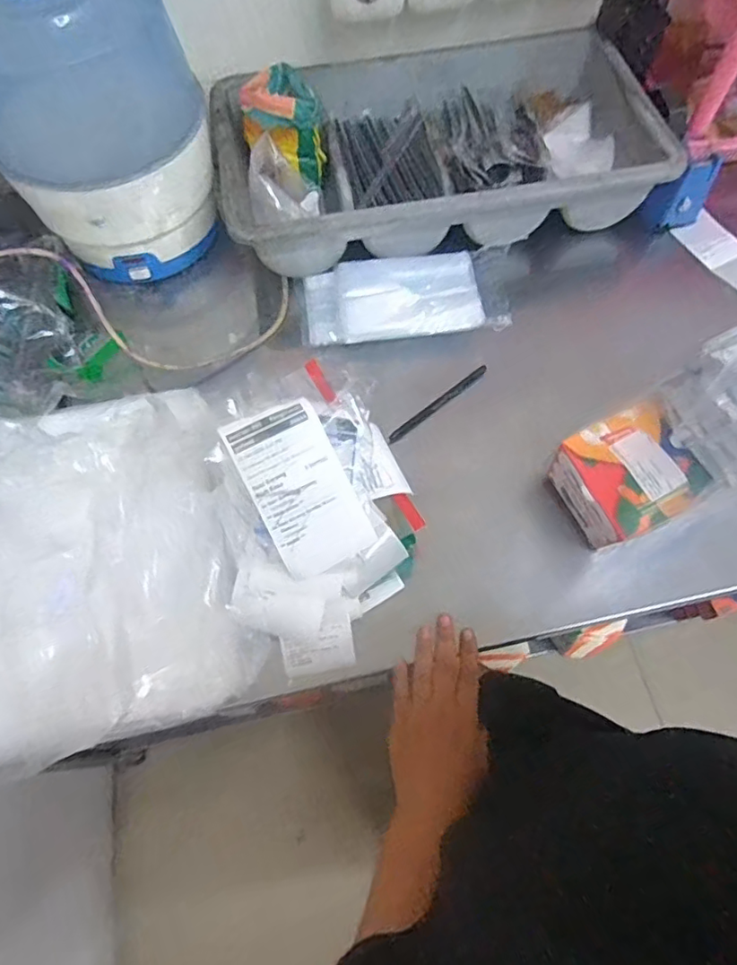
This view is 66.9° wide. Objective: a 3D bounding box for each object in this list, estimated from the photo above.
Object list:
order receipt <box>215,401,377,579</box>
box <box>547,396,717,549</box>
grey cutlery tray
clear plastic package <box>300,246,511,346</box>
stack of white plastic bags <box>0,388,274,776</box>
[{"bbox_3d":[-0.057,0.004,0.467,0.079,0.008,0.139,-27,95,-12],"label":"order receipt"},{"bbox_3d":[0.234,-0.003,0.510,0.105,0.064,0.104,-26,68,-11],"label":"box"},{"bbox_3d":[0.080,-0.402,0.663,0.492,0.088,0.286,-8,65,-3],"label":"grey cutlery tray"},{"bbox_3d":[0.037,-0.207,0.628,0.220,0.029,0.107,-2,65,0],"label":"clear plastic package"},{"bbox_3d":[-0.267,0.057,0.476,0.306,0.085,0.317,-15,66,-6],"label":"stack of white plastic bags"}]

